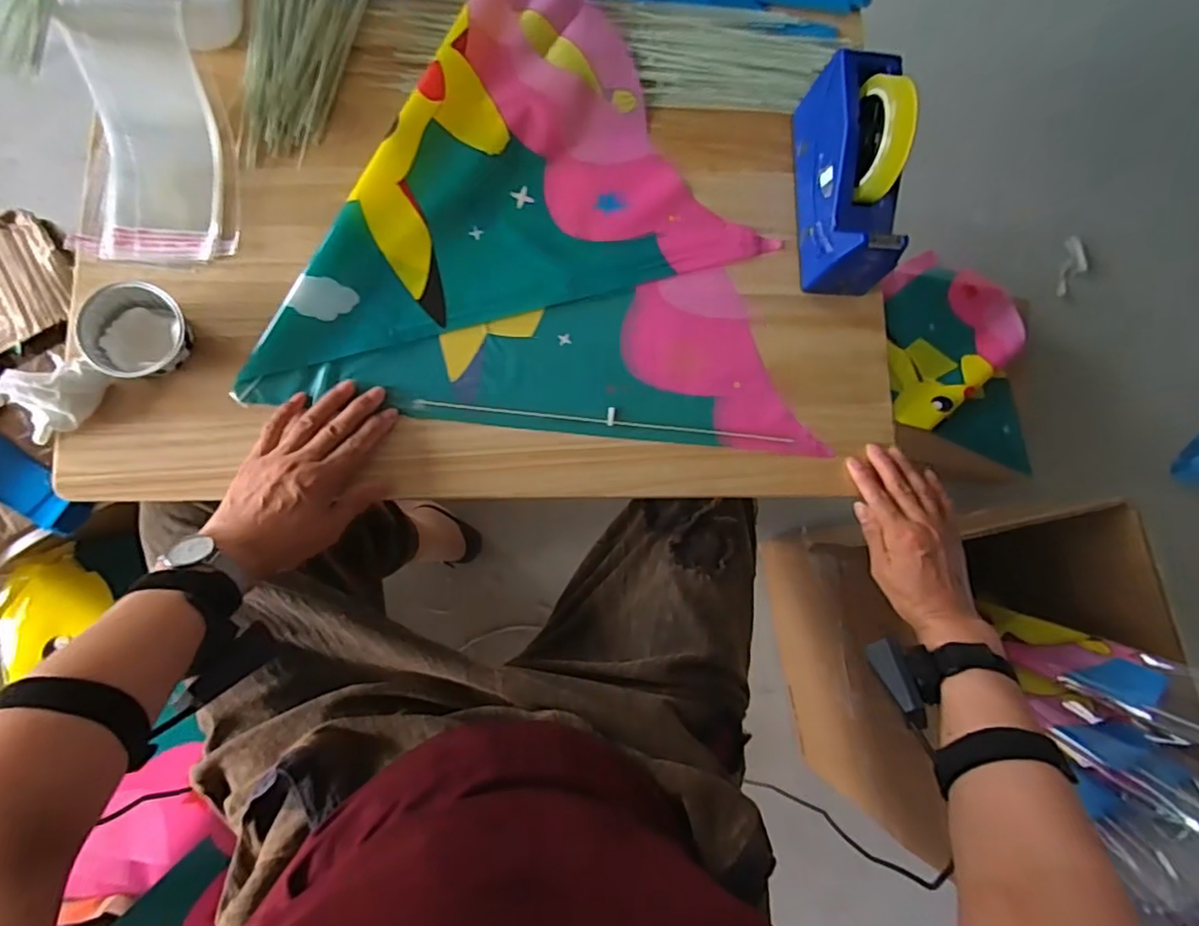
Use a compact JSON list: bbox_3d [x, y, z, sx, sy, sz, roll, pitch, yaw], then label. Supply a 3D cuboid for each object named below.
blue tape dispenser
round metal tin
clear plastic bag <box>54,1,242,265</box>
[{"bbox_3d":[0.246,-0.278,0.573,0.064,0.126,0.200,-1,83,-7],"label":"blue tape dispenser"},{"bbox_3d":[-0.401,-0.113,0.526,0.077,0.038,0.079,1,83,-7],"label":"round metal tin"},{"bbox_3d":[-0.407,-0.288,0.531,0.132,0.097,0.207,-3,84,-7],"label":"clear plastic bag"}]

